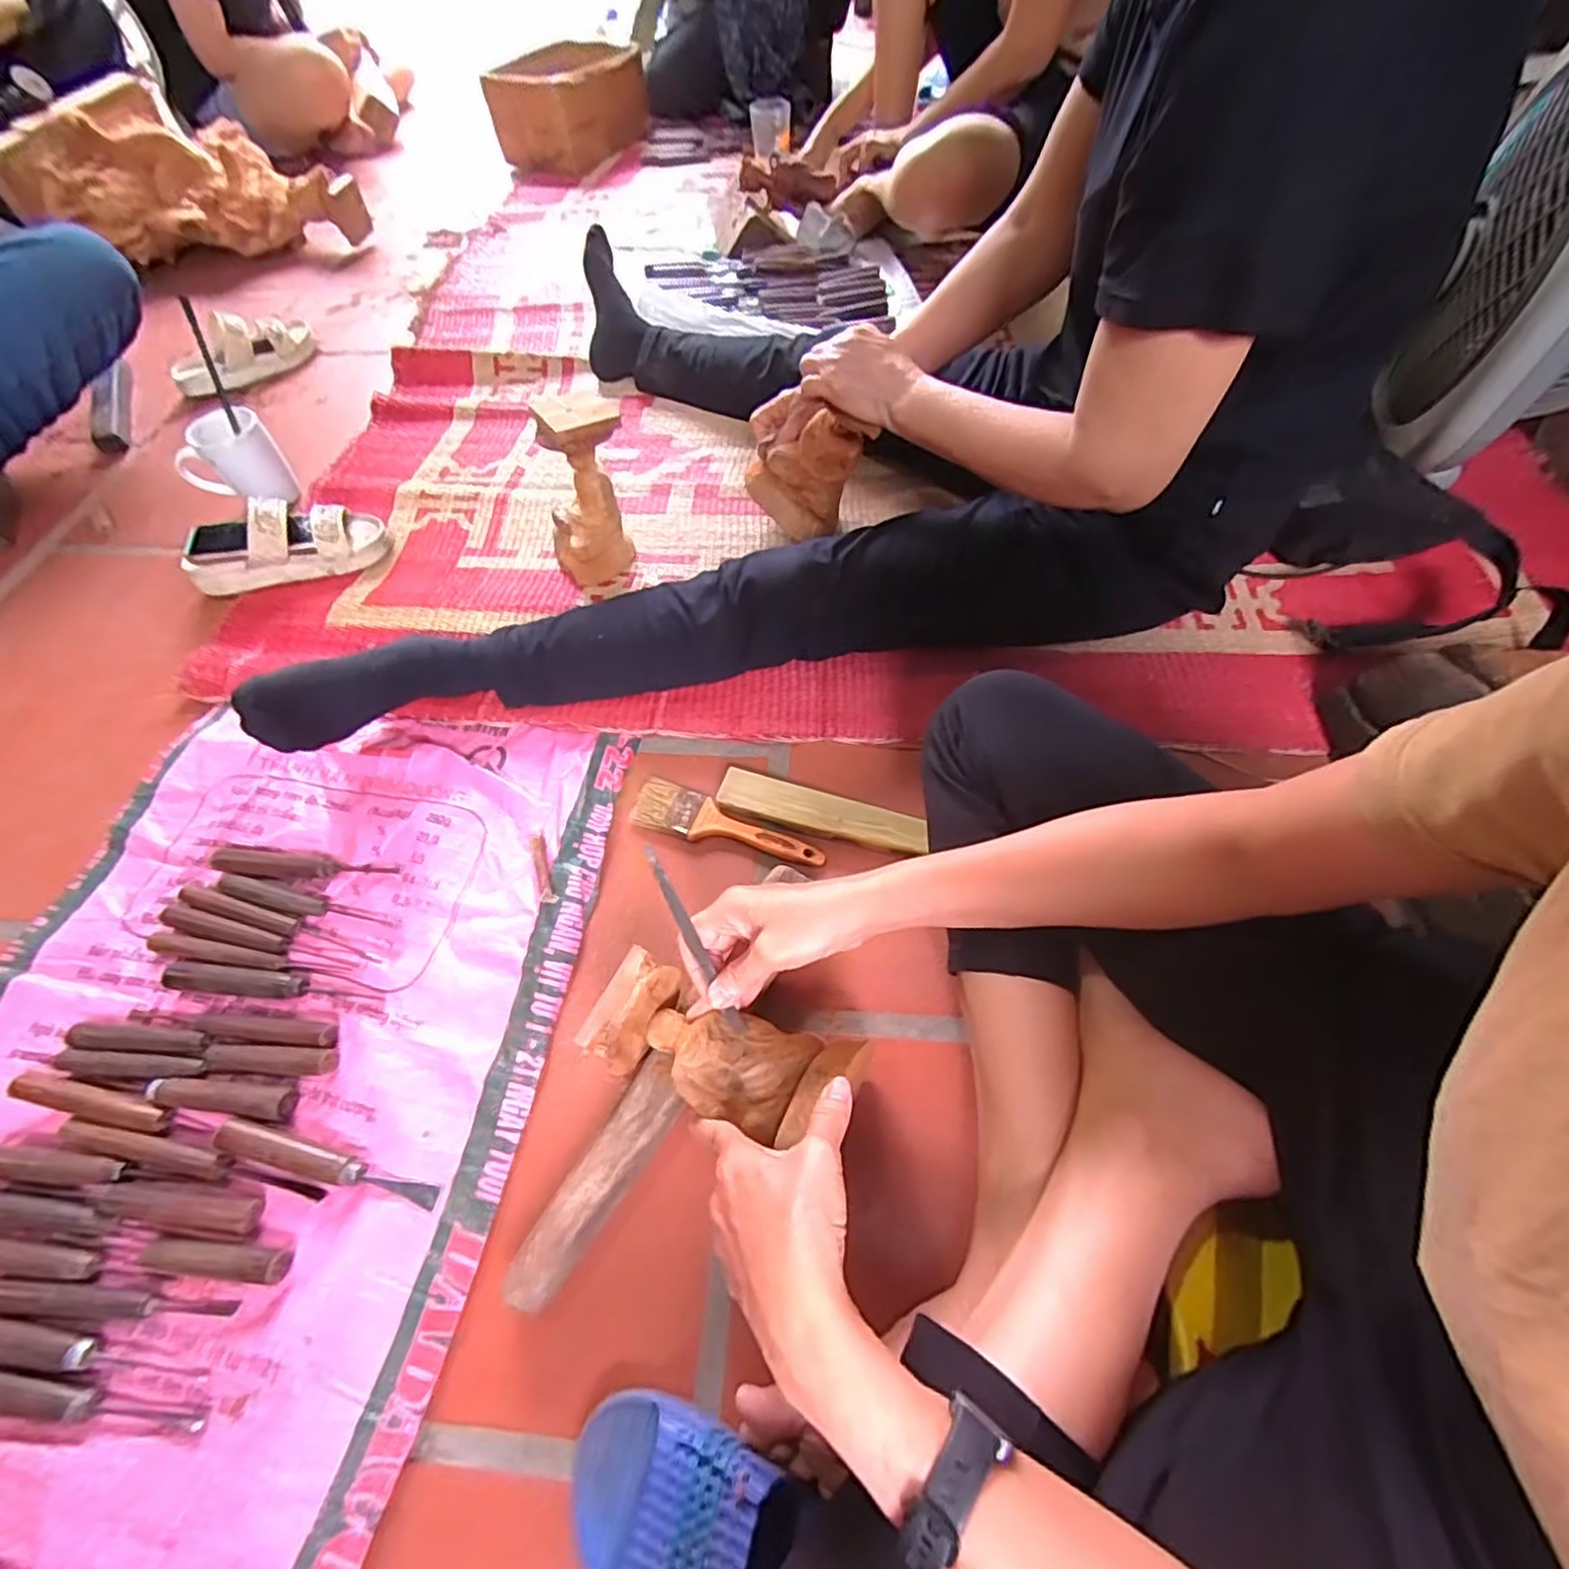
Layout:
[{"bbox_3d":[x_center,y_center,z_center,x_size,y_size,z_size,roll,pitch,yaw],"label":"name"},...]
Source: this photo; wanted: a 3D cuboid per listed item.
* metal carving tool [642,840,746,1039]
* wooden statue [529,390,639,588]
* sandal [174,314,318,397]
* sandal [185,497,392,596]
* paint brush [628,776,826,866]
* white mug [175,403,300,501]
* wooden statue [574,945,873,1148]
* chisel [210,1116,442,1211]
[{"bbox_3d":[-0.061,0.103,0.438,0.010,0.012,0.136,-27,93,-14],"label":"metal carving tool"},{"bbox_3d":[-0.222,-0.322,0.741,0.103,0.182,0.096,-24,60,-13],"label":"wooden statue"},{"bbox_3d":[-0.895,-0.723,1.087,0.084,0.071,0.225,33,65,21],"label":"sandal"},{"bbox_3d":[-0.613,-0.301,0.806,0.220,0.070,0.079,-14,58,-7],"label":"sandal"},{"bbox_3d":[-0.053,0.039,0.603,0.183,0.016,0.047,17,60,12],"label":"paint brush"},{"bbox_3d":[-0.721,-0.416,0.870,0.115,0.106,0.078,-38,64,-19],"label":"white mug"},{"bbox_3d":[-0.042,0.179,0.440,0.173,0.048,0.076,15,59,15],"label":"wooden statue"},{"bbox_3d":[-0.325,0.269,0.466,0.169,0.013,0.020,12,59,9],"label":"chisel"}]

